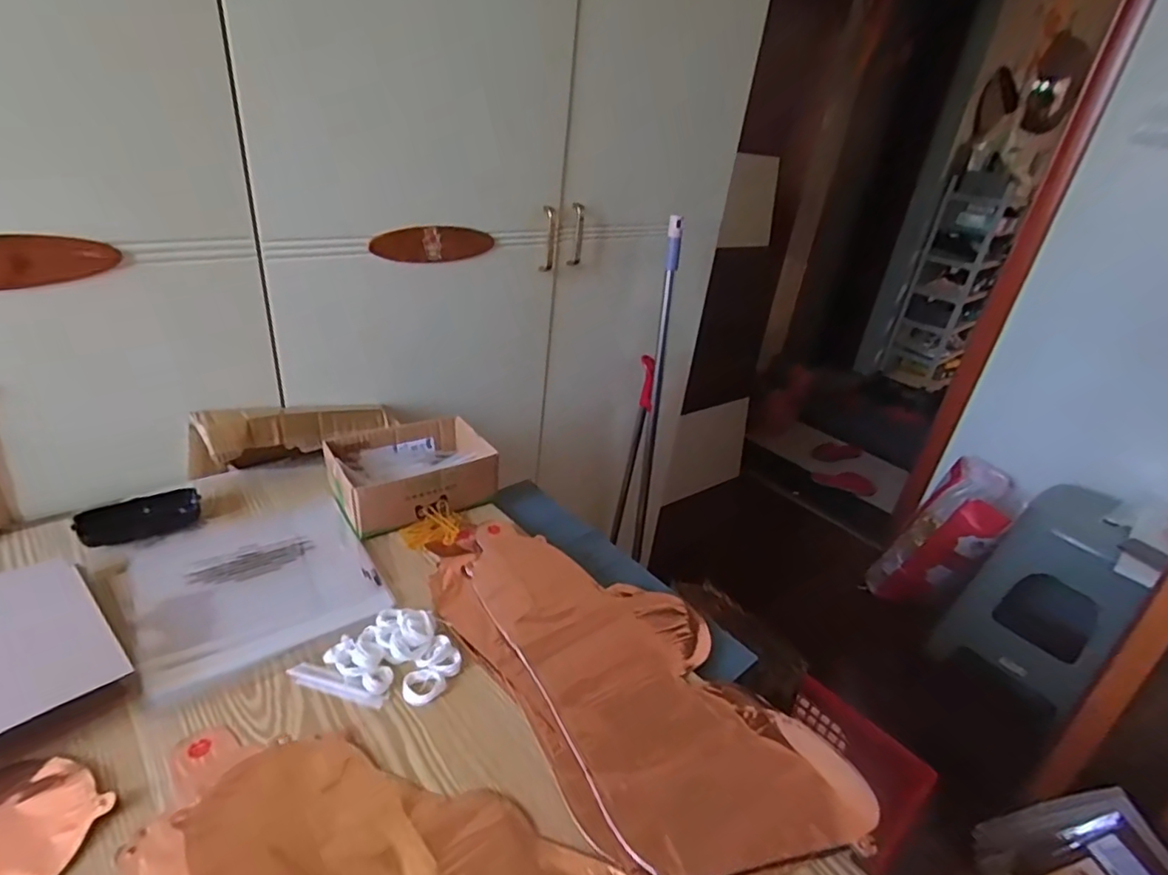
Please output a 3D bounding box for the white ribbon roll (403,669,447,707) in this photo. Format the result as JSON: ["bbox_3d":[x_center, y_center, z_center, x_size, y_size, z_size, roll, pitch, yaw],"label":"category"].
[{"bbox_3d":[-0.139,0.217,0.502,0.035,0.007,0.031,0,30,-13],"label":"white ribbon roll"}]

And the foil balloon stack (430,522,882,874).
[{"bbox_3d":[0.031,0.209,0.544,0.218,0.014,0.423,-15,36,-34],"label":"foil balloon stack"}]

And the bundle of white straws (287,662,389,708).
[{"bbox_3d":[-0.211,0.212,0.494,0.089,0.007,0.017,13,30,10],"label":"bundle of white straws"}]

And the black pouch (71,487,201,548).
[{"bbox_3d":[-0.485,0.086,0.634,0.107,0.033,0.044,-19,39,-39],"label":"black pouch"}]

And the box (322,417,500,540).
[{"bbox_3d":[-0.219,0.042,0.733,0.182,0.064,0.145,-13,35,-32],"label":"box"}]

